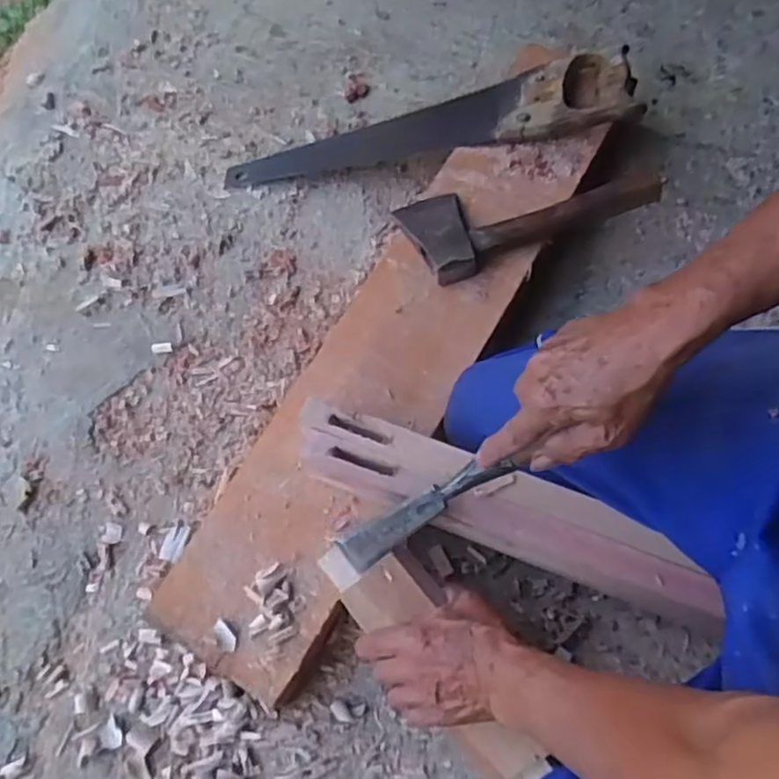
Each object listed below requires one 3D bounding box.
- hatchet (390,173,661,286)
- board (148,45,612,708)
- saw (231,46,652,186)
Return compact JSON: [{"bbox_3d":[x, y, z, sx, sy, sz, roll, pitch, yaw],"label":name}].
[{"bbox_3d":[0.159,-0.217,0.796,0.281,0.032,0.116,-22,67,-8],"label":"hatchet"},{"bbox_3d":[0.009,-0.049,0.775,0.195,0.074,0.740,27,70,13],"label":"board"},{"bbox_3d":[0.040,-0.337,0.892,0.521,0.039,0.124,-9,65,12],"label":"saw"}]

